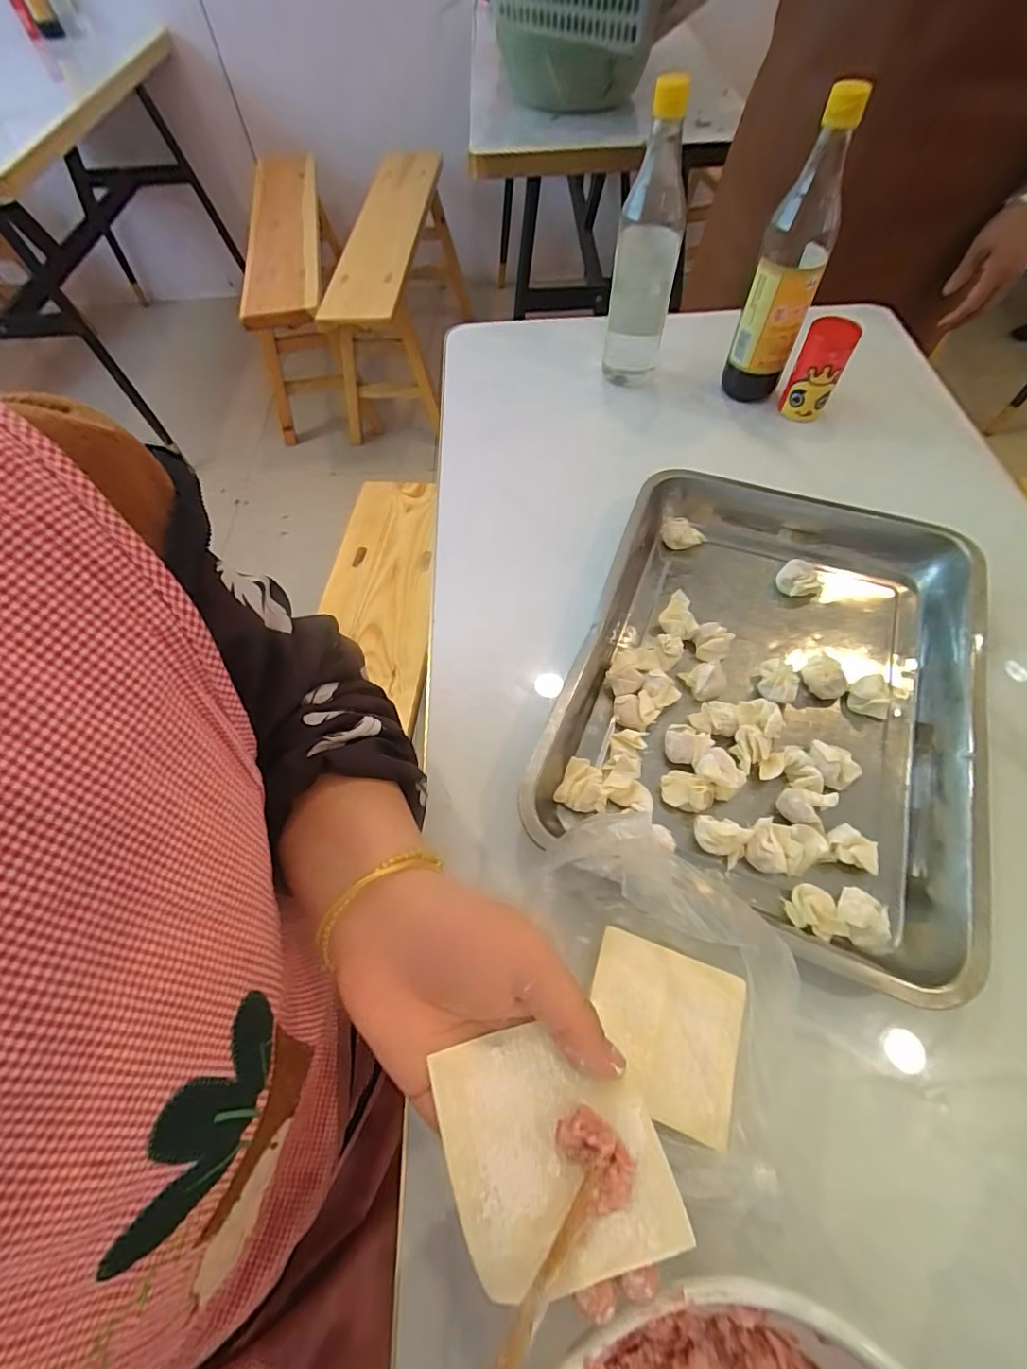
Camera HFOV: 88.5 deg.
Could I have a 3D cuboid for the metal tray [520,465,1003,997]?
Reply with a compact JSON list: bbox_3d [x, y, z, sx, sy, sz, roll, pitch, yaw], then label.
[{"bbox_3d":[0.204,0.002,0.416,0.302,0.059,0.369,19,64,12],"label":"metal tray"}]

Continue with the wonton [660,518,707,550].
[{"bbox_3d":[0.160,-0.142,0.497,0.041,0.019,0.026,15,63,11],"label":"wonton"}]

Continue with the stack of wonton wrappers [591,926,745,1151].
[{"bbox_3d":[0.077,0.180,0.278,0.075,0.006,0.076,10,53,23],"label":"stack of wonton wrappers"}]

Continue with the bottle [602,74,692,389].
[{"bbox_3d":[0.135,-0.434,0.538,0.065,0.242,0.072,7,62,6],"label":"bottle"}]

